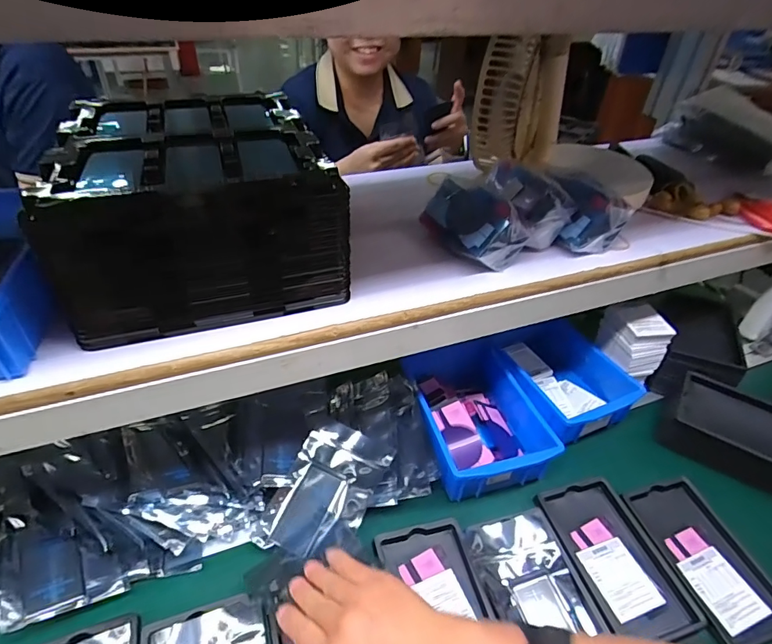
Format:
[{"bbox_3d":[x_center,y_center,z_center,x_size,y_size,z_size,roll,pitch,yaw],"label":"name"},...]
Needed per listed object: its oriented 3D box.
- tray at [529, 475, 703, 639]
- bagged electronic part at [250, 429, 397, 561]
[{"bbox_3d":[0.238,0.245,0.487,0.100,0.017,0.160,-10,42,-17],"label":"tray"},{"bbox_3d":[-0.070,0.178,0.492,0.084,0.015,0.146,27,63,24],"label":"bagged electronic part"}]

